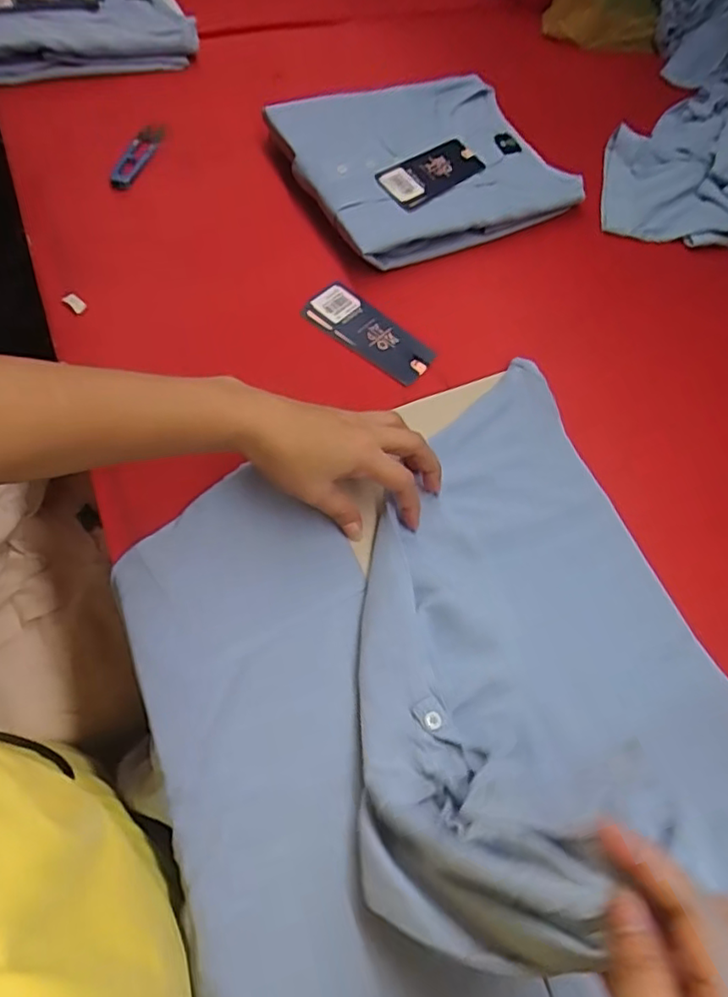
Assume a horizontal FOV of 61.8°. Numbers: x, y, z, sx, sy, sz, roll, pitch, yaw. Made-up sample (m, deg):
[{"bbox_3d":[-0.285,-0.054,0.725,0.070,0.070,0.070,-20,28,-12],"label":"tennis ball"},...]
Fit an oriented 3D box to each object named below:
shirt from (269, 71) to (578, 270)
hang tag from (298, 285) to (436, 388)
[{"bbox_3d":[0.060,-0.337,0.603,0.259,0.043,0.209,-24,70,-21],"label":"shirt"},{"bbox_3d":[0.005,-0.144,0.529,0.118,0.007,0.050,42,63,11],"label":"hang tag"}]

